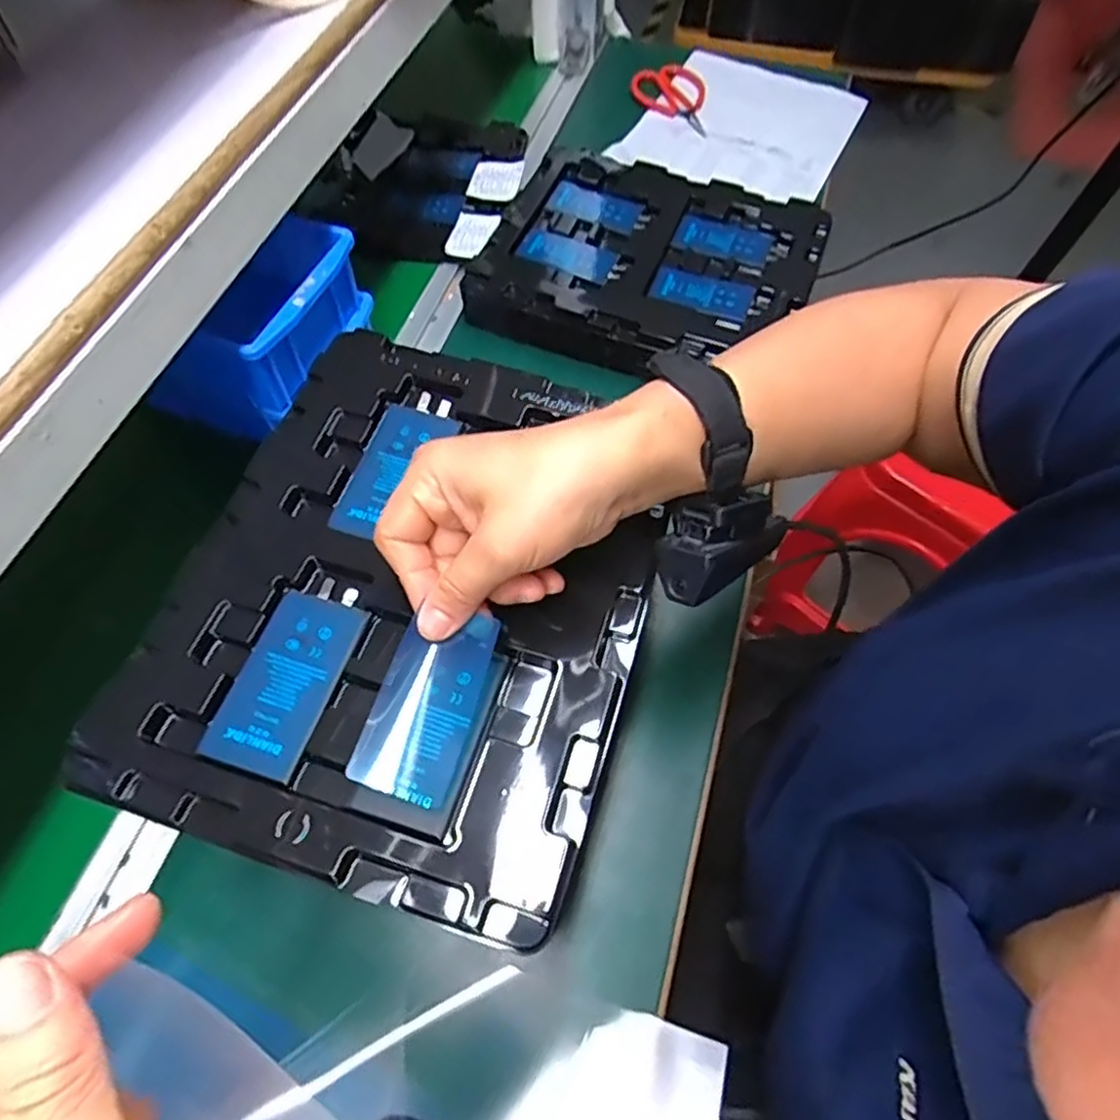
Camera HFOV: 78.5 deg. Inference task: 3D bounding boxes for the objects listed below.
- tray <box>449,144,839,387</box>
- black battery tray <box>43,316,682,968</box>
[{"bbox_3d":[0.079,-0.273,0.626,0.274,0.044,0.238,23,64,12],"label":"tray"},{"bbox_3d":[-0.068,0.014,0.344,0.217,0.030,0.269,17,62,5],"label":"black battery tray"}]

